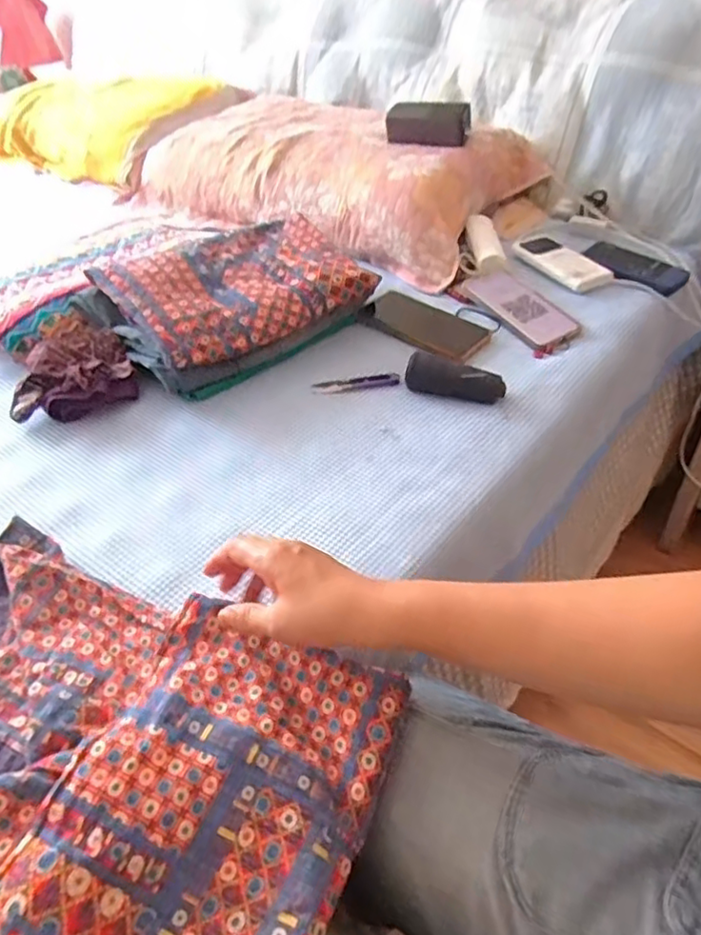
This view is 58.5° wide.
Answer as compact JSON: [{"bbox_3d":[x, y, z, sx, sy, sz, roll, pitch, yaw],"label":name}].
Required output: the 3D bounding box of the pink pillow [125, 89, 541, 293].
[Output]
[{"bbox_3d":[-0.045,-0.529,1.111,0.688,0.131,0.363,26,49,29],"label":"pink pillow"}]

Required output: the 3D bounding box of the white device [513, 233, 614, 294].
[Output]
[{"bbox_3d":[0.303,-0.310,0.923,0.074,0.018,0.170,-22,45,-22],"label":"white device"}]

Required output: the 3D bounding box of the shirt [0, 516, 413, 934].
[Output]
[{"bbox_3d":[-0.179,0.192,0.389,0.360,0.052,0.277,15,44,18],"label":"shirt"}]

